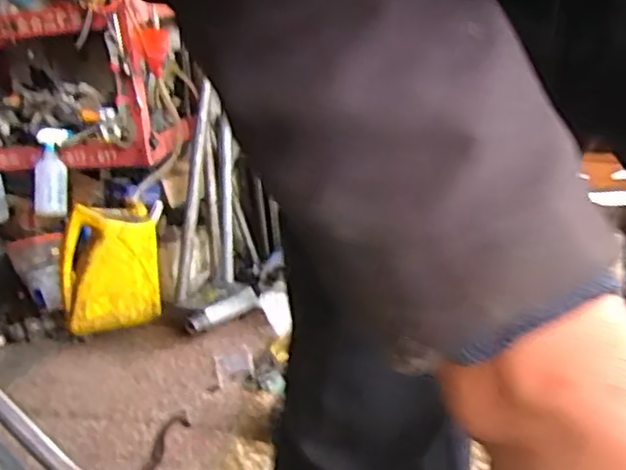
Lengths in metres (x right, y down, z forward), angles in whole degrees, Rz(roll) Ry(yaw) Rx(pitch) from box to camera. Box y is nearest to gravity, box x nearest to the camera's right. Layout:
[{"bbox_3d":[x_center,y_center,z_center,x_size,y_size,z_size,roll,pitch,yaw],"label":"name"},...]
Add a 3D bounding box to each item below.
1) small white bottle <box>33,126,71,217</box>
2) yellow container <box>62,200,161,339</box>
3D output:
[{"bbox_3d":[-0.673,-0.165,1.700,0.079,0.230,0.078,-3,-9,10],"label":"small white bottle"},{"bbox_3d":[-0.489,0.081,1.608,0.241,0.275,0.132,-12,19,-21],"label":"yellow container"}]

